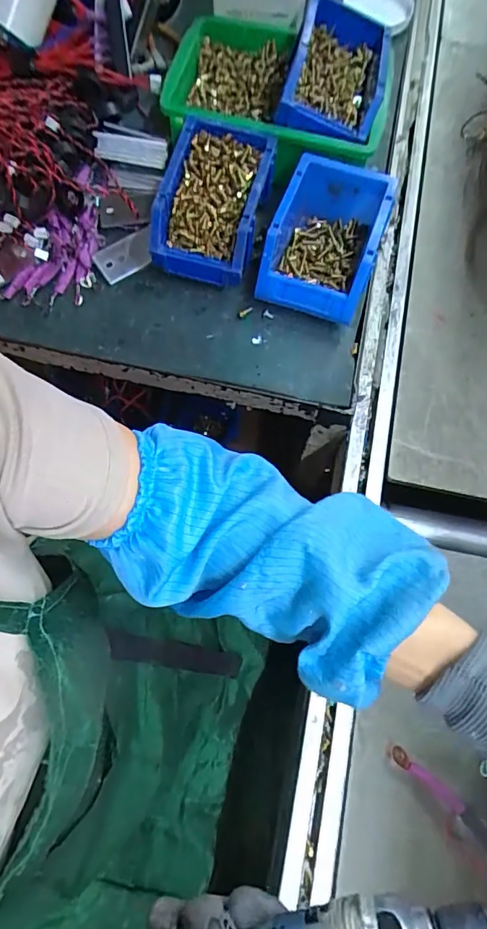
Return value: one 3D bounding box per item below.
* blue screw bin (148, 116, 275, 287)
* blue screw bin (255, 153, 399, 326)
[{"bbox_3d":[-0.030,-0.289,0.522,0.105,0.063,0.164,16,71,5],"label":"blue screw bin"},{"bbox_3d":[0.090,-0.243,0.526,0.113,0.079,0.161,18,71,6],"label":"blue screw bin"}]

